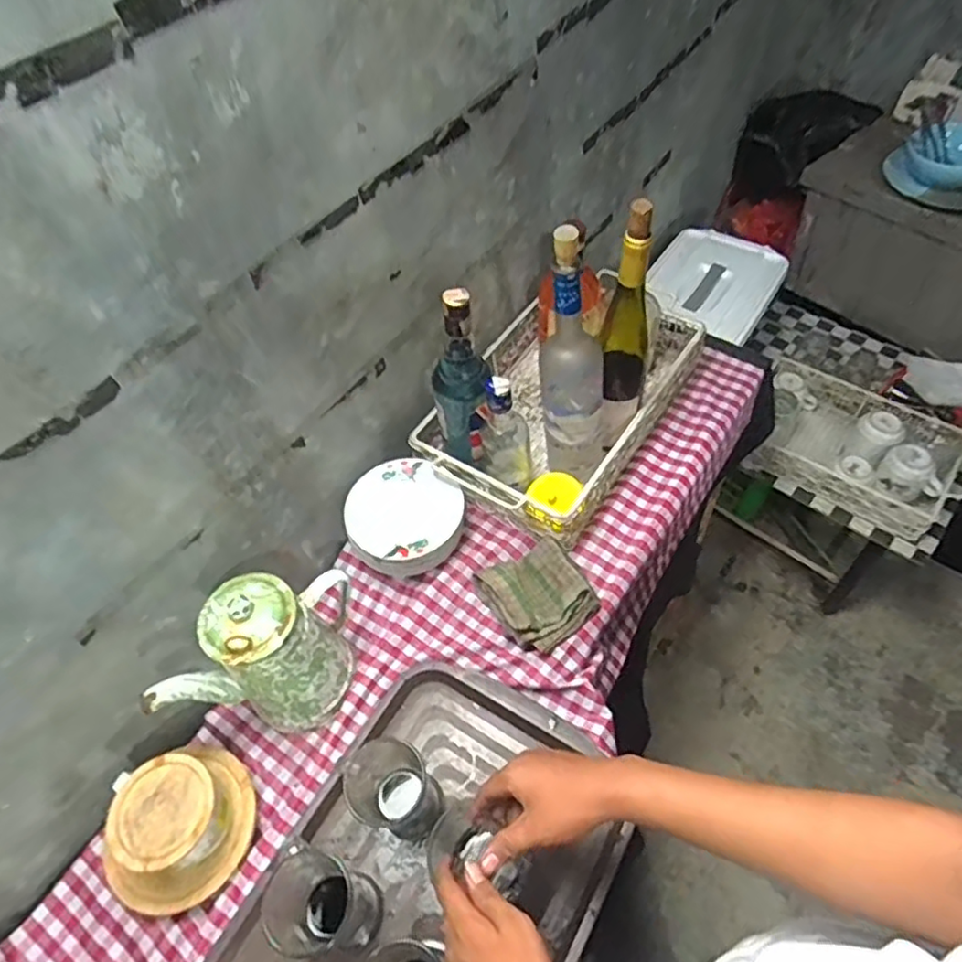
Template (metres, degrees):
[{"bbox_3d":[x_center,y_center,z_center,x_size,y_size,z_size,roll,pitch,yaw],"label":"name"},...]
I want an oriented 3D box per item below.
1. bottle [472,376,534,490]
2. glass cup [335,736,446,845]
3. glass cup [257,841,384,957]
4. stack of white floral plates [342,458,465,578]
[{"bbox_3d":[0.027,-0.056,0.794,0.073,0.184,0.058,-5,54,2],"label":"bottle"},{"bbox_3d":[-0.095,0.322,0.670,0.082,0.085,0.098,-38,59,-21],"label":"glass cup"},{"bbox_3d":[-0.153,0.408,0.609,0.090,0.087,0.076,18,58,18],"label":"glass cup"},{"bbox_3d":[-0.101,0.054,0.831,0.150,0.071,0.141,32,63,25],"label":"stack of white floral plates"}]

